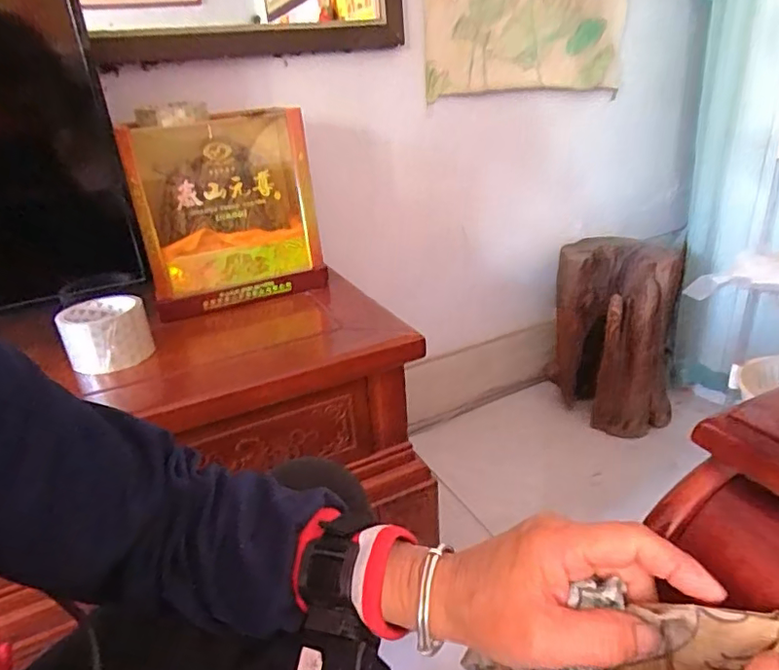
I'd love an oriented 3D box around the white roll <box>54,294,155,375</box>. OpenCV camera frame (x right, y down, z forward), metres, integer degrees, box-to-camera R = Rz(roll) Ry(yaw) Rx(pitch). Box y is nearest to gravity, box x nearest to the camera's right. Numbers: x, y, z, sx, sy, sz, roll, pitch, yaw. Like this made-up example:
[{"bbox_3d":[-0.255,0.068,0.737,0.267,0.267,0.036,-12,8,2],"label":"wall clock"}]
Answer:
[{"bbox_3d":[-0.329,0.000,0.636,0.093,0.062,0.096,-20,28,-28],"label":"white roll"}]

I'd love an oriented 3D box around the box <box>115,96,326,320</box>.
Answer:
[{"bbox_3d":[-0.244,-0.197,0.810,0.235,0.250,0.203,-14,26,-17],"label":"box"}]

